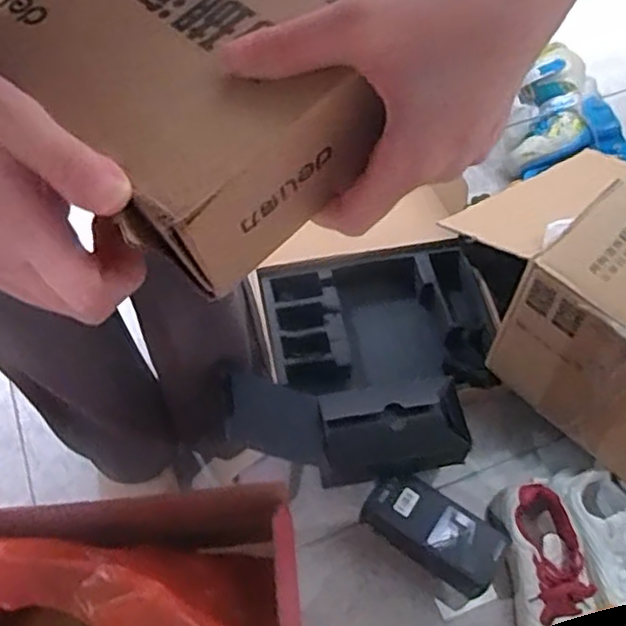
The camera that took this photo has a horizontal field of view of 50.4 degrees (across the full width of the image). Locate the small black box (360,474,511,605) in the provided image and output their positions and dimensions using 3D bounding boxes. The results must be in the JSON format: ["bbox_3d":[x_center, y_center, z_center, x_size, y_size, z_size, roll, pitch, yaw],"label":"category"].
[{"bbox_3d":[0.157,0.301,0.898,0.176,0.127,0.082,29,63,16],"label":"small black box"}]

